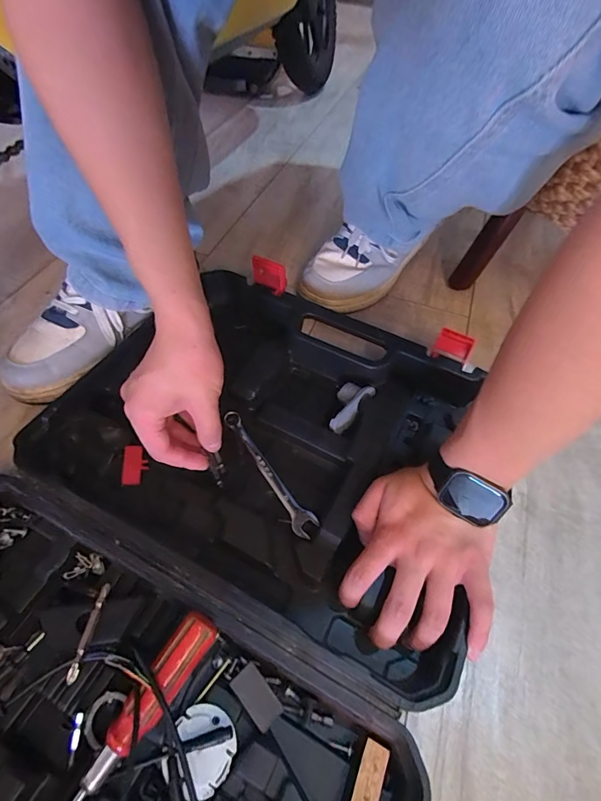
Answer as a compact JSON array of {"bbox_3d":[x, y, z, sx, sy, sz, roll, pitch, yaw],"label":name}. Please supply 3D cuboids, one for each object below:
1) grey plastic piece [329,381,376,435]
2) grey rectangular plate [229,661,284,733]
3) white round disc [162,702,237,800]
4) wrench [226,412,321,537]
[{"bbox_3d":[0.053,0.007,0.447,0.035,0.024,0.064,24,68,13],"label":"grey plastic piece"},{"bbox_3d":[-0.031,0.212,0.291,0.020,0.004,0.039,-32,76,-37],"label":"grey rectangular plate"},{"bbox_3d":[-0.067,0.232,0.270,0.044,0.010,0.045,2,54,-3],"label":"white round disc"},{"bbox_3d":[-0.032,0.069,0.411,0.024,0.013,0.152,-27,60,-21],"label":"wrench"}]

